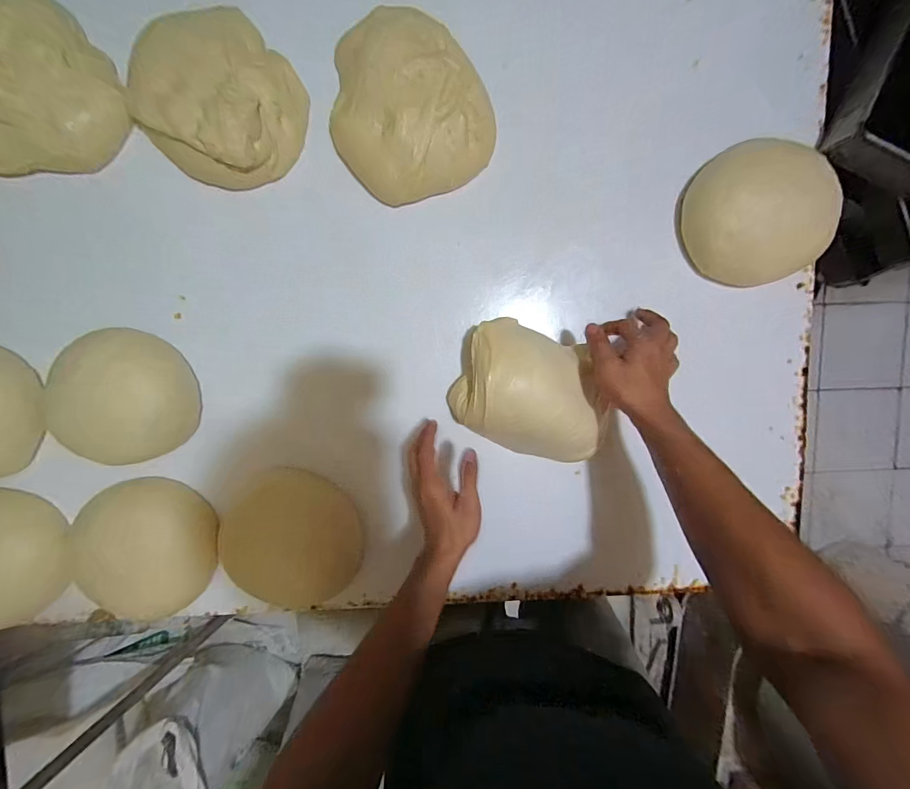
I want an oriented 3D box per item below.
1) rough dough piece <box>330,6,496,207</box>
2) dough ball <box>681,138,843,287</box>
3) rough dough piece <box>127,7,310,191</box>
[{"bbox_3d":[-0.059,-0.358,0.485,0.190,0.053,0.206,0,96,-2],"label":"rough dough piece"},{"bbox_3d":[0.392,-0.232,0.503,0.160,0.071,0.170,0,96,-2],"label":"dough ball"},{"bbox_3d":[-0.283,-0.355,0.479,0.190,0.068,0.175,-43,96,3],"label":"rough dough piece"}]

